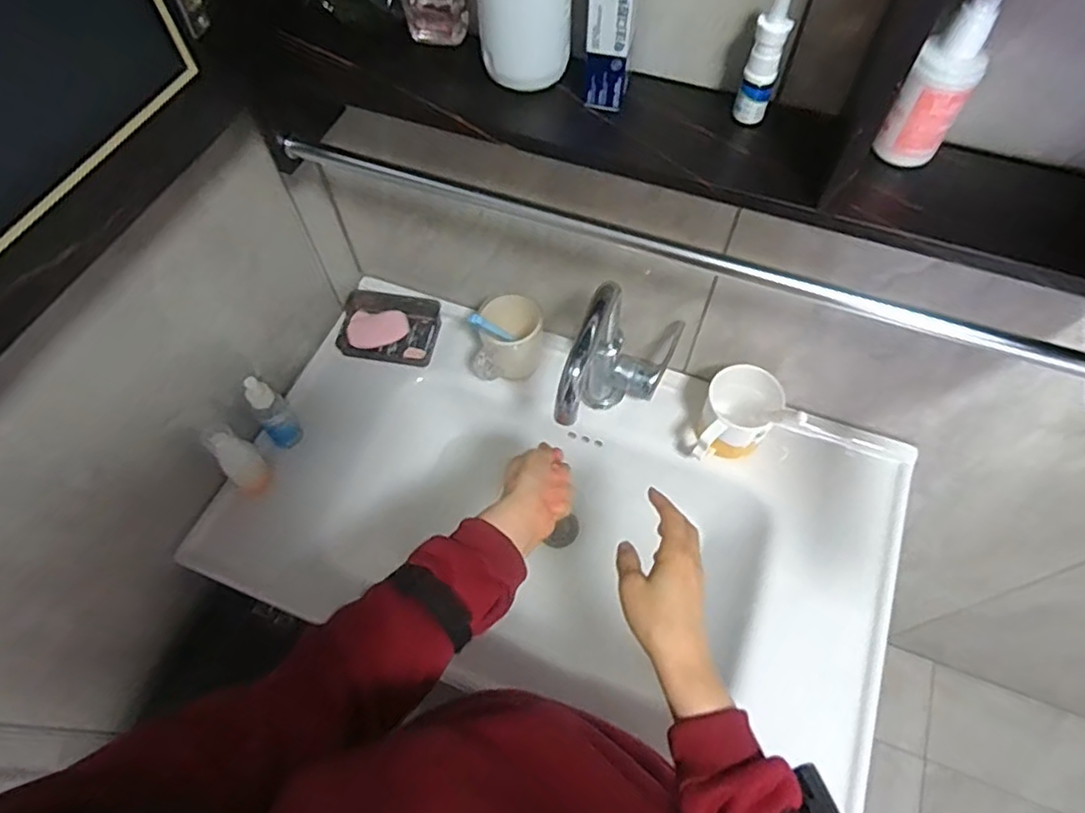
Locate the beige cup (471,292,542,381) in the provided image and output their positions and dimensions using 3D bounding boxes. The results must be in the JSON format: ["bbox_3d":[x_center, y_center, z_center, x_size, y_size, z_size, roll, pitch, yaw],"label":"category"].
[{"bbox_3d":[-0.043,-0.084,0.847,0.082,0.111,0.088,0,61,0],"label":"beige cup"}]

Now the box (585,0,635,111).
[{"bbox_3d":[0.052,-0.286,0.461,0.031,0.129,0.038,13,62,7],"label":"box"}]

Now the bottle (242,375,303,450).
[{"bbox_3d":[-0.327,0.012,0.786,0.037,0.132,0.034,0,61,0],"label":"bottle"}]

